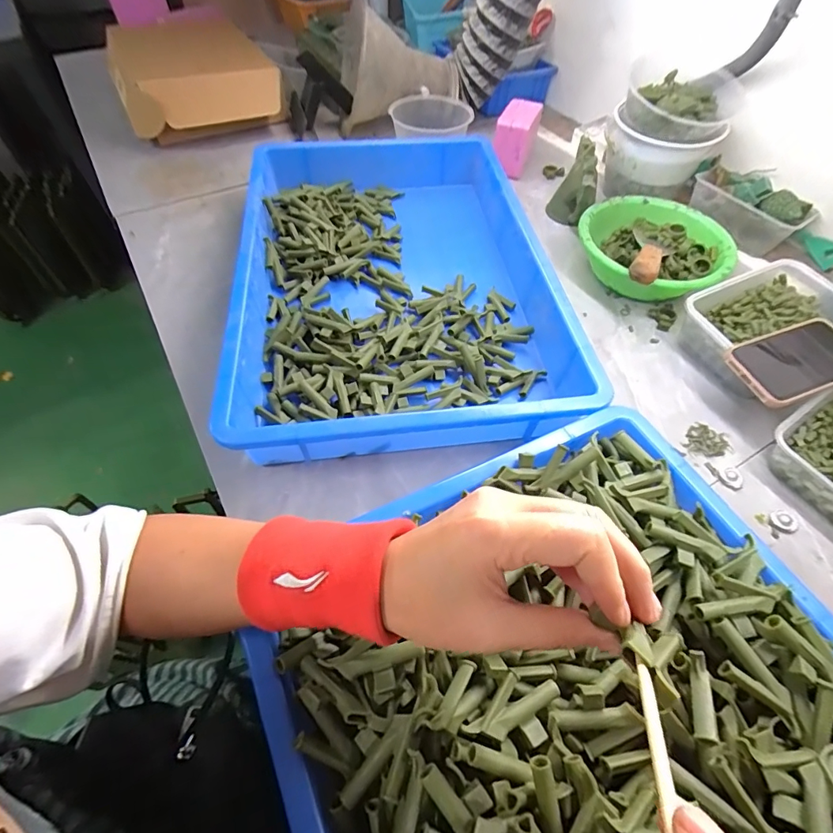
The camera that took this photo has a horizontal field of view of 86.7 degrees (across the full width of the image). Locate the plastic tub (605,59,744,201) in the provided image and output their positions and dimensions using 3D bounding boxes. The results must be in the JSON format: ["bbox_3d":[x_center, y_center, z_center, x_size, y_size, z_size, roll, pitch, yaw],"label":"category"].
[{"bbox_3d":[0.384,-0.438,0.689,0.154,0.117,0.146,27,59,15],"label":"plastic tub"}]

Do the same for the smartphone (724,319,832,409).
[{"bbox_3d":[0.411,-0.060,0.477,0.151,0.018,0.076,-17,62,-16],"label":"smartphone"}]

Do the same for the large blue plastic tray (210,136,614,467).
[{"bbox_3d":[-0.034,-0.191,0.582,0.362,0.094,0.546,-6,56,-6],"label":"large blue plastic tray"}]

